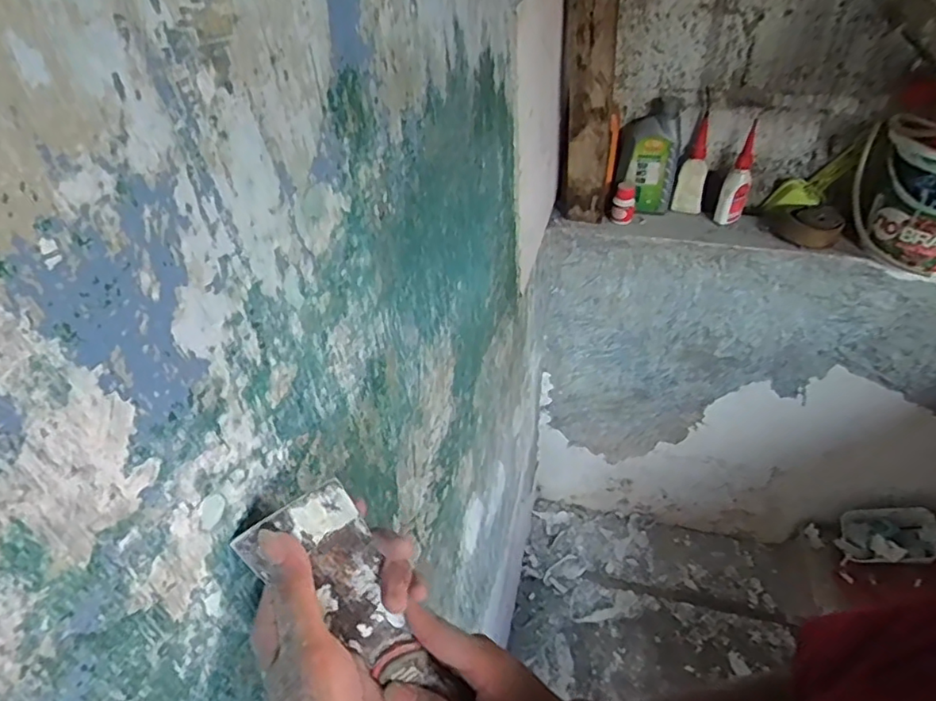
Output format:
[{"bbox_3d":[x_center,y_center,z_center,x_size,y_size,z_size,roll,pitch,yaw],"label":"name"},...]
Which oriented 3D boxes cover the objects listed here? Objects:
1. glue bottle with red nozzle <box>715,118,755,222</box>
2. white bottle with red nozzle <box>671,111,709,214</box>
[{"bbox_3d":[0.485,-0.303,1.037,0.048,0.157,0.065,-4,42,1],"label":"glue bottle with red nozzle"},{"bbox_3d":[0.422,-0.344,1.078,0.053,0.174,0.040,14,24,20],"label":"white bottle with red nozzle"}]

